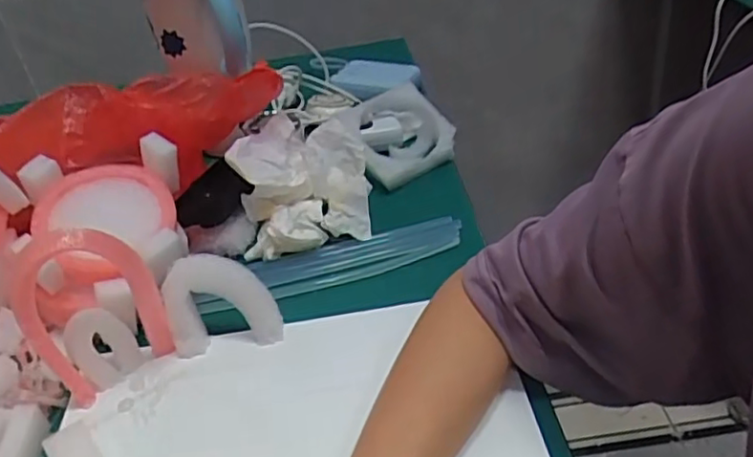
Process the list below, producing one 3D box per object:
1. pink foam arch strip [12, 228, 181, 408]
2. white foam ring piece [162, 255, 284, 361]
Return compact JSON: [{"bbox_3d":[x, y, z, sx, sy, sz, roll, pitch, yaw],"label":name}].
[{"bbox_3d":[-0.176,0.053,0.399,0.078,0.134,0.021,-28,41,-23],"label":"pink foam arch strip"},{"bbox_3d":[-0.107,0.053,0.444,0.074,0.071,0.025,-10,37,-1],"label":"white foam ring piece"}]

